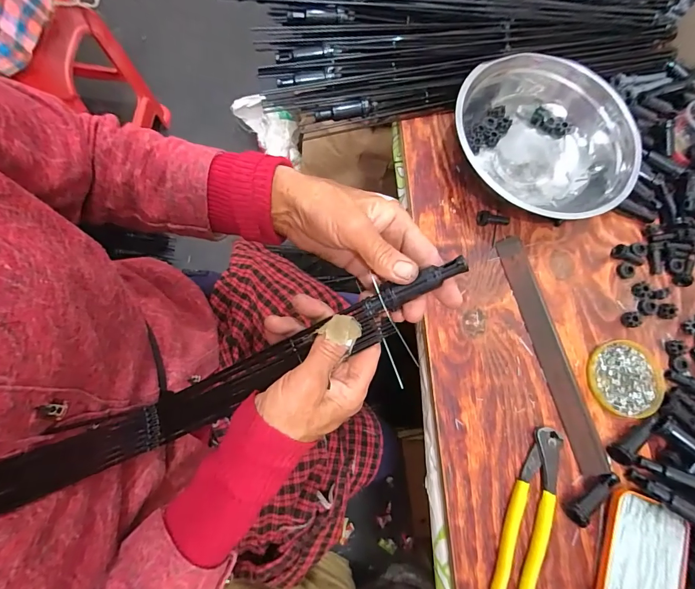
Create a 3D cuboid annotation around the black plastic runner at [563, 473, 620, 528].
[{"bbox_3d":[0.254,0.205,0.378,0.070,0.019,0.021,-30,82,-13],"label":"black plastic runner"}]

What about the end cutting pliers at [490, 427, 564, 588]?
[{"bbox_3d":[0.183,0.216,0.374,0.036,0.014,0.163,23,74,-1],"label":"end cutting pliers"}]

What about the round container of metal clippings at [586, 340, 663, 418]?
[{"bbox_3d":[0.319,0.096,0.427,0.091,0.011,0.083,2,76,-7],"label":"round container of metal clippings"}]

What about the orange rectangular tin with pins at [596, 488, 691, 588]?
[{"bbox_3d":[0.289,0.275,0.362,0.077,0.015,0.142,21,74,-1],"label":"orange rectangular tin with pins"}]

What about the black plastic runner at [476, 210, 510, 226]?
[{"bbox_3d":[0.181,-0.092,0.458,0.044,0.012,0.016,1,75,-17],"label":"black plastic runner"}]

